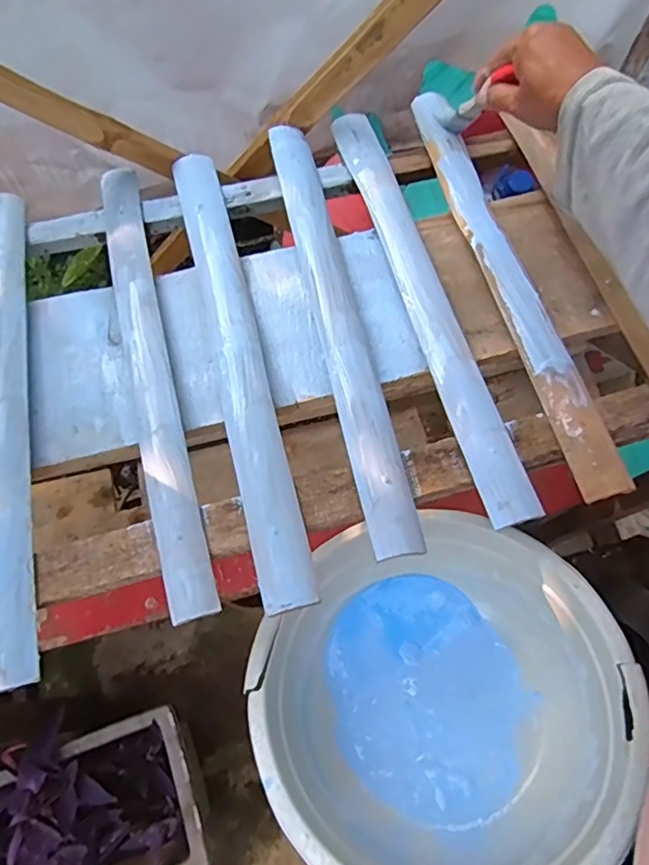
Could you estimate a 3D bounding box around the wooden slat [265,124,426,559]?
[{"bbox_3d":[0.011,-0.118,0.503,0.044,0.017,0.458,-13,70,-3],"label":"wooden slat"}]

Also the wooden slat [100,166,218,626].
[{"bbox_3d":[-0.159,-0.065,0.504,0.041,0.024,0.456,-15,70,-4],"label":"wooden slat"}]

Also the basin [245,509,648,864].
[{"bbox_3d":[0.093,0.233,0.493,0.304,0.125,0.304,-7,50,9],"label":"basin"}]

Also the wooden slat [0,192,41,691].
[{"bbox_3d":[-0.287,-0.027,0.486,0.059,0.018,0.463,-13,70,-3],"label":"wooden slat"}]

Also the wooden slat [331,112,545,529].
[{"bbox_3d":[0.090,-0.134,0.522,0.043,0.033,0.456,-15,70,-4],"label":"wooden slat"}]

